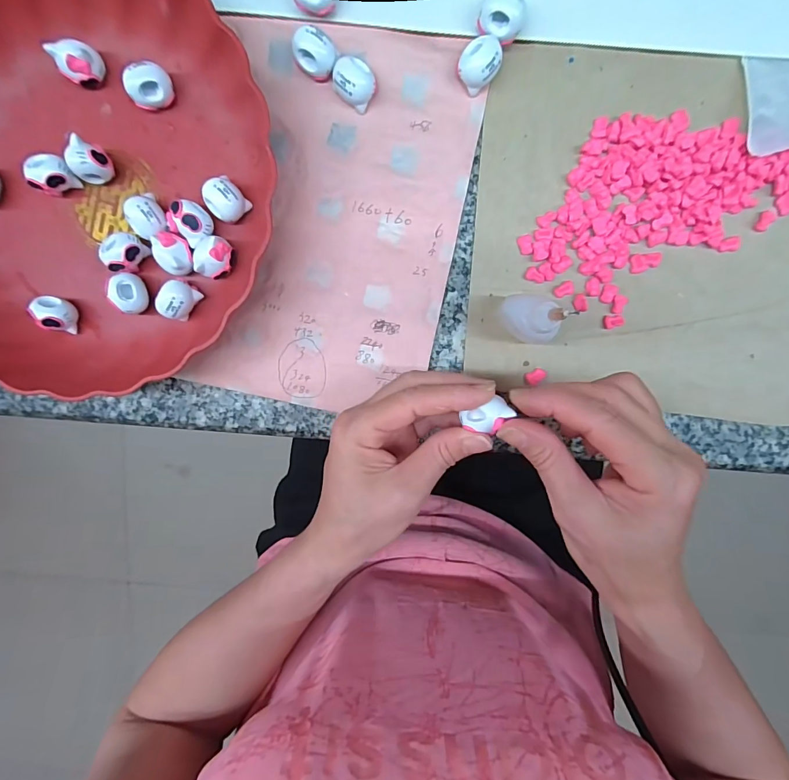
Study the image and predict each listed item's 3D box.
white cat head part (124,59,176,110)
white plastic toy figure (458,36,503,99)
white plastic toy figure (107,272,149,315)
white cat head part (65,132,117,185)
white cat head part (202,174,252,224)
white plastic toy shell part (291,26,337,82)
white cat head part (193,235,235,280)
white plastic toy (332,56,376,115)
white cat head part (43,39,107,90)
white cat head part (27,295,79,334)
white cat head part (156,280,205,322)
[{"bbox_3d":[-0.150,-0.186,0.256,0.025,0.021,0.018,-24,97,7],"label":"white cat head part"},{"bbox_3d":[0.051,-0.194,0.249,0.024,0.017,0.025,1,99,3],"label":"white plastic toy figure"},{"bbox_3d":[-0.172,-0.063,0.272,0.016,0.023,0.025,7,99,2],"label":"white plastic toy figure"},{"bbox_3d":[-0.188,-0.142,0.262,0.018,0.028,0.022,24,100,-1],"label":"white cat head part"},{"bbox_3d":[-0.107,-0.119,0.262,0.022,0.020,0.023,1,99,3],"label":"white cat head part"},{"bbox_3d":[-0.047,-0.202,0.252,0.024,0.023,0.020,11,99,1],"label":"white plastic toy shell part"},{"bbox_3d":[-0.116,-0.085,0.267,0.023,0.021,0.026,32,99,-2],"label":"white cat head part"},{"bbox_3d":[-0.024,-0.187,0.254,0.024,0.019,0.026,1,99,3],"label":"white plastic toy"},{"bbox_3d":[-0.194,-0.201,0.256,0.021,0.021,0.022,38,99,-3],"label":"white cat head part"},{"bbox_3d":[-0.224,-0.050,0.276,0.020,0.026,0.022,9,99,2],"label":"white cat head part"},{"bbox_3d":[-0.140,-0.059,0.271,0.018,0.021,0.023,43,99,-4],"label":"white cat head part"}]

